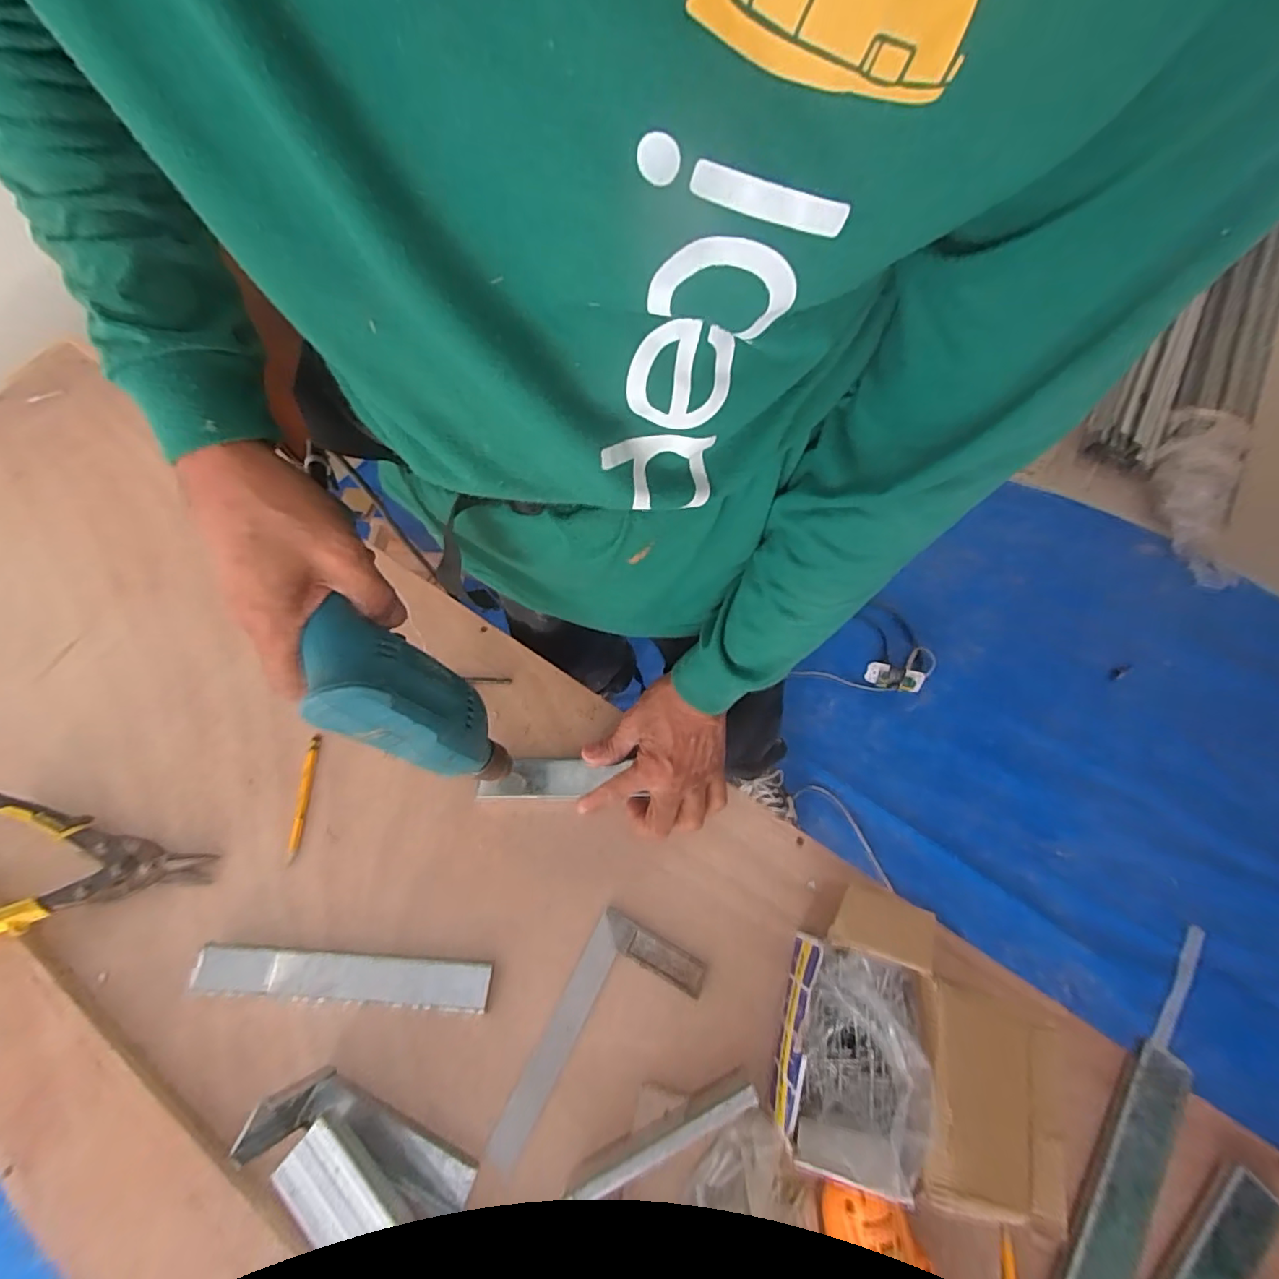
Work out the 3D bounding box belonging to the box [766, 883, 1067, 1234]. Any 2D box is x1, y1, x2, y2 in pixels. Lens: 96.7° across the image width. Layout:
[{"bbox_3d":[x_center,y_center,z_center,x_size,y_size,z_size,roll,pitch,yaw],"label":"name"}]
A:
[{"bbox_3d":[0.200,0.293,0.417,0.177,0.091,0.173,16,70,9],"label":"box"}]

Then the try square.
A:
[{"bbox_3d":[-0.034,0.339,0.465,0.098,0.016,0.198,26,67,12],"label":"try square"}]

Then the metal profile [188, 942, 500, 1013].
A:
[{"bbox_3d":[-0.260,0.296,0.498,0.260,0.011,0.035,3,65,2],"label":"metal profile"}]

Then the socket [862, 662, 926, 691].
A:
[{"bbox_3d":[0.552,0.080,1.234,0.113,0.032,0.053,11,64,20],"label":"socket"}]

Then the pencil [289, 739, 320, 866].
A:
[{"bbox_3d":[-0.333,0.156,0.564,0.010,0.011,0.120,0,64,0],"label":"pencil"}]

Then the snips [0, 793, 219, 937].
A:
[{"bbox_3d":[-0.516,0.210,0.526,0.220,0.029,0.127,-1,64,0],"label":"snips"}]

